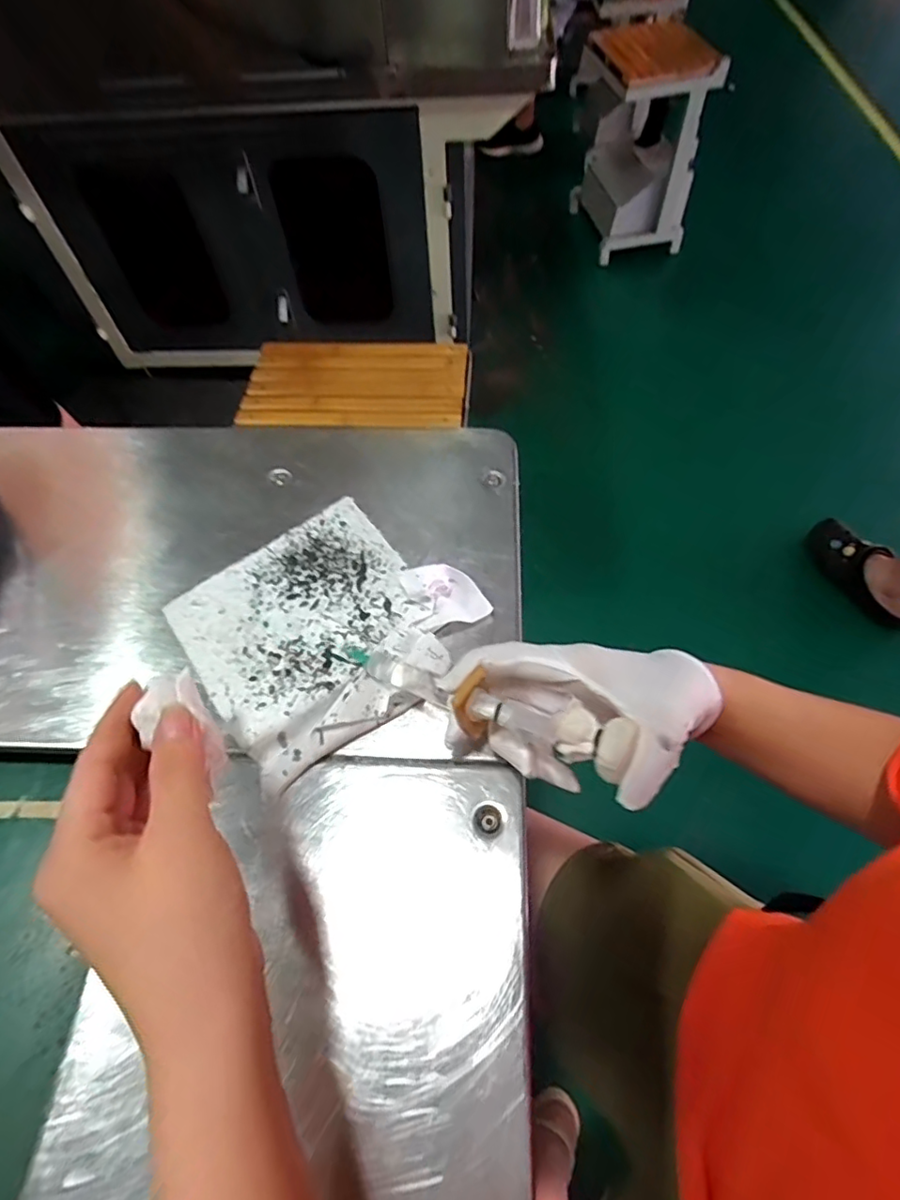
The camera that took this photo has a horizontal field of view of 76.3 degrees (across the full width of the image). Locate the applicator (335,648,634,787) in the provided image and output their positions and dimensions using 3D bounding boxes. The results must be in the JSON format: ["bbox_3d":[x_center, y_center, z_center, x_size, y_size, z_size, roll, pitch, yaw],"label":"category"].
[{"bbox_3d":[0.010,0.055,0.327,0.187,0.020,0.024,13,58,37],"label":"applicator"}]

